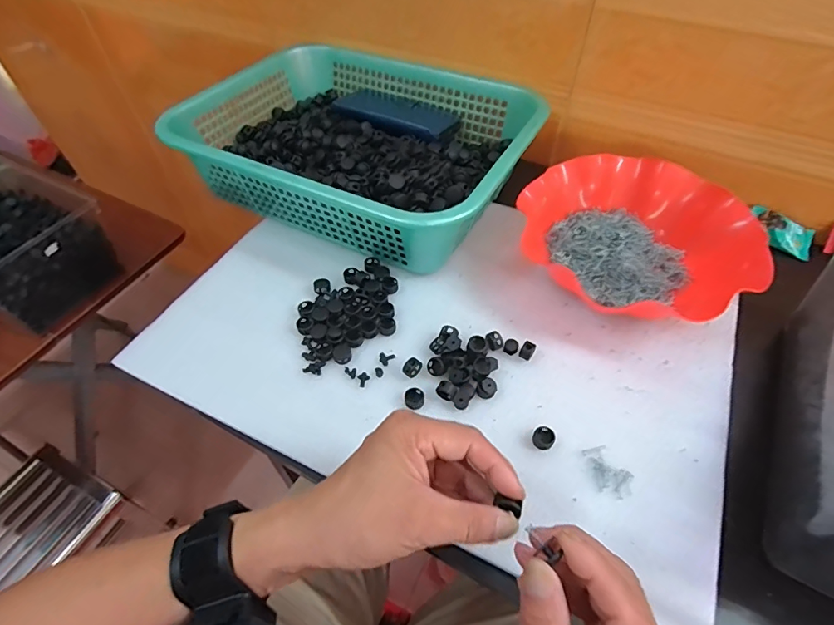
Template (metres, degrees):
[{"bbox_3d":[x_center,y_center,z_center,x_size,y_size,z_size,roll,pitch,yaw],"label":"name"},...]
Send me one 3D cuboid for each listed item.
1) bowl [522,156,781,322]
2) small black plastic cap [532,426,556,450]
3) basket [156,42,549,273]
[{"bbox_3d":[0.223,-0.080,0.478,0.231,0.055,0.197,10,54,9],"label":"bowl"},{"bbox_3d":[0.104,0.103,0.380,0.017,0.009,0.017,-1,53,1],"label":"small black plastic cap"},{"bbox_3d":[-0.066,-0.209,0.557,0.383,0.095,0.287,23,57,18],"label":"basket"}]

